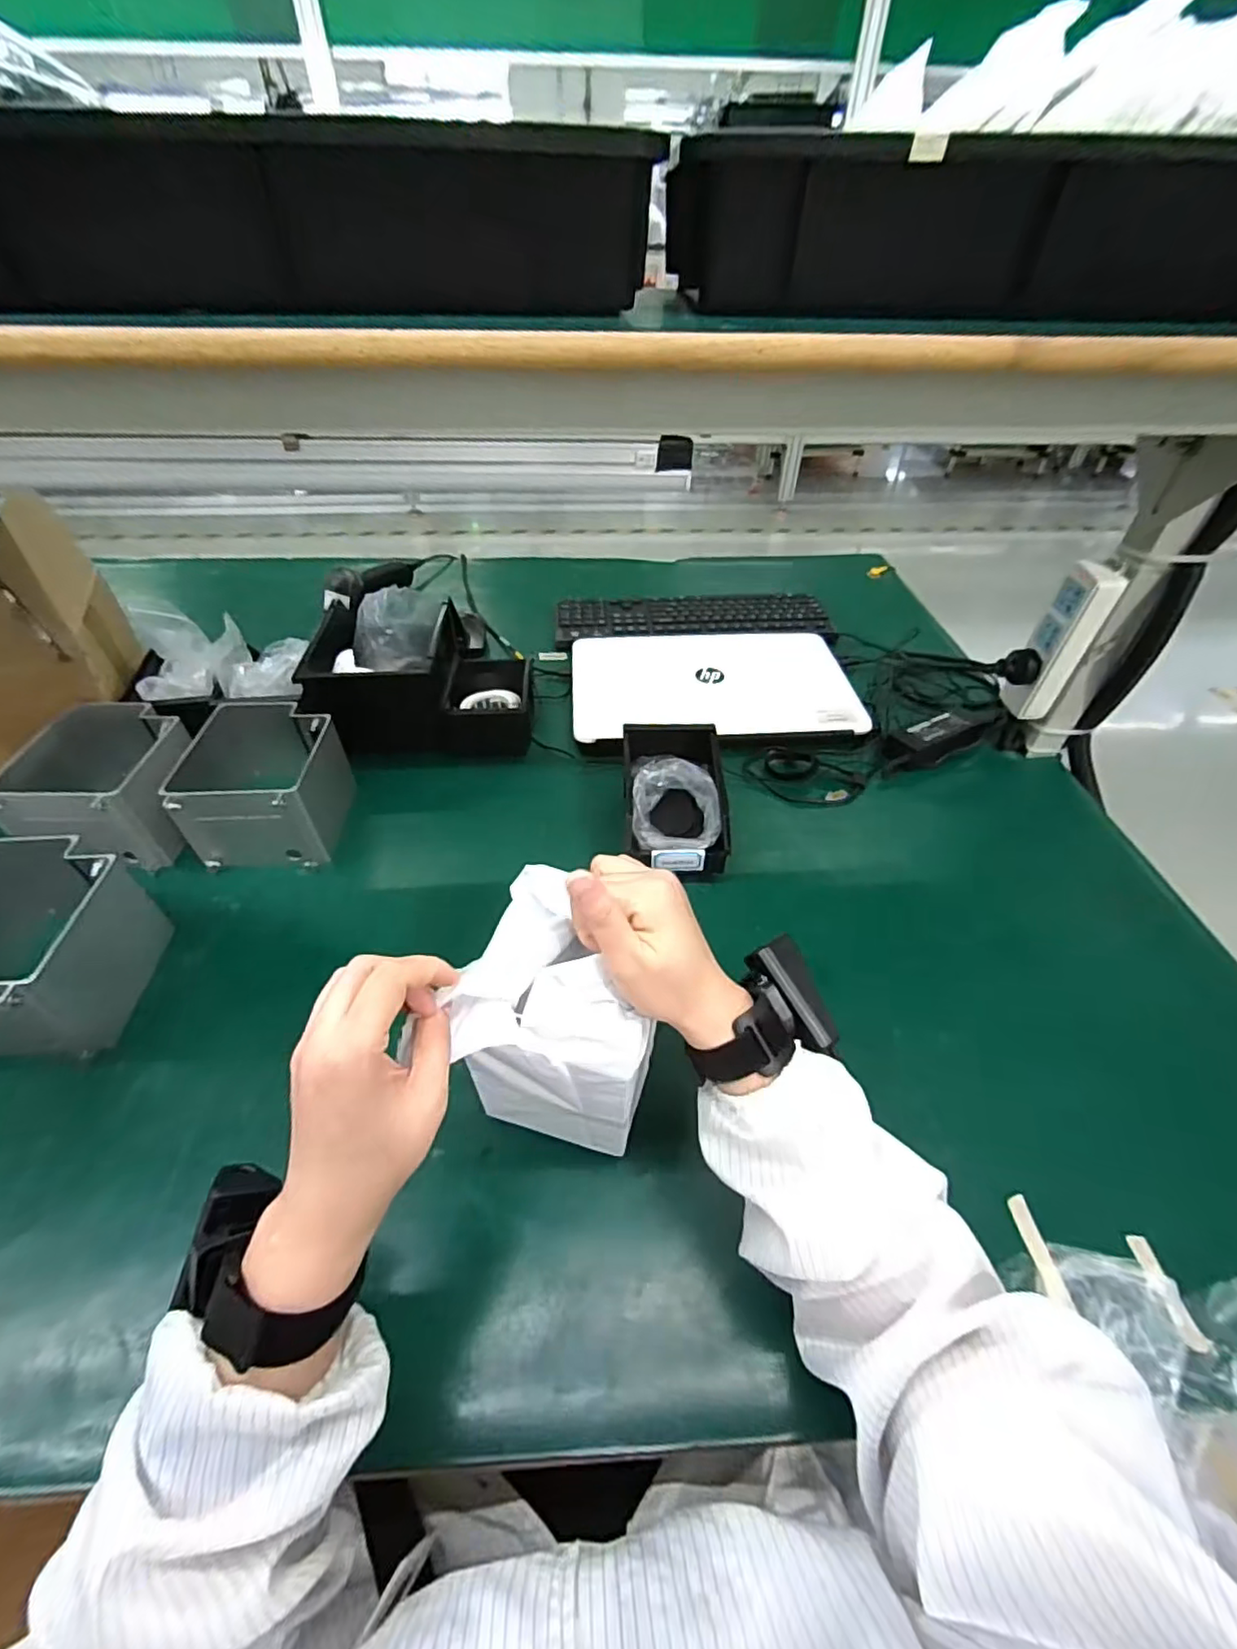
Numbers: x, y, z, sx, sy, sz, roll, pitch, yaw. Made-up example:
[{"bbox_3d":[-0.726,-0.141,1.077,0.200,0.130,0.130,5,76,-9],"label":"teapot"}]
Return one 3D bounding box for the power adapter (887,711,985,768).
[{"bbox_3d":[0.391,-0.108,0.761,0.146,0.036,0.057,-25,51,-23],"label":"power adapter"}]

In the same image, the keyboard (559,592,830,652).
[{"bbox_3d":[0.119,-0.339,0.992,0.432,0.025,0.144,-2,46,-3],"label":"keyboard"}]

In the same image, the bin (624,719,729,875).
[{"bbox_3d":[0.056,-0.037,0.664,0.103,0.061,0.187,-1,46,-2],"label":"bin"}]

